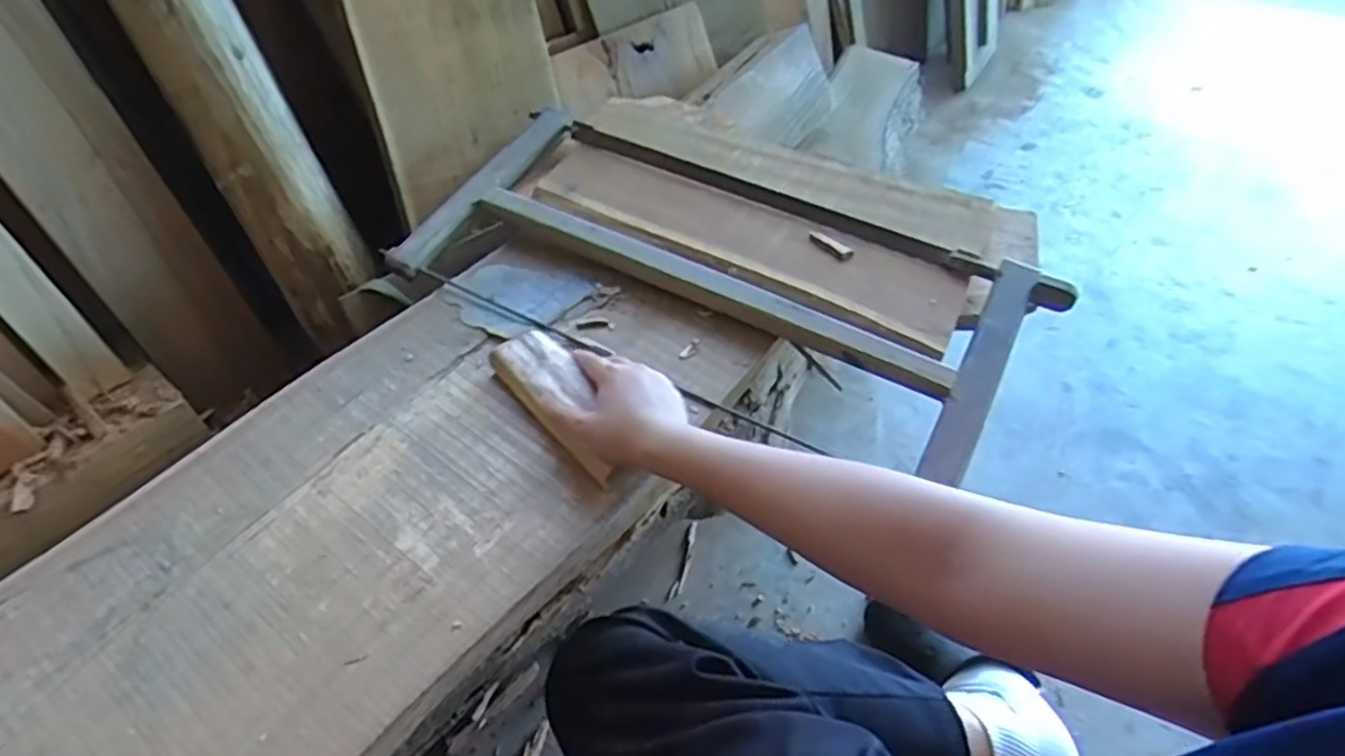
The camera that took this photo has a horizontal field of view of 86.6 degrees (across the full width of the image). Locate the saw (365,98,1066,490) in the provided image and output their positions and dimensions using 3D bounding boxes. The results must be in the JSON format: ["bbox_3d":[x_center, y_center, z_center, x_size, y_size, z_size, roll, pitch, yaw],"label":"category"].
[{"bbox_3d":[0.051,-0.109,0.729,0.622,0.045,0.291,23,63,17],"label":"saw"}]

